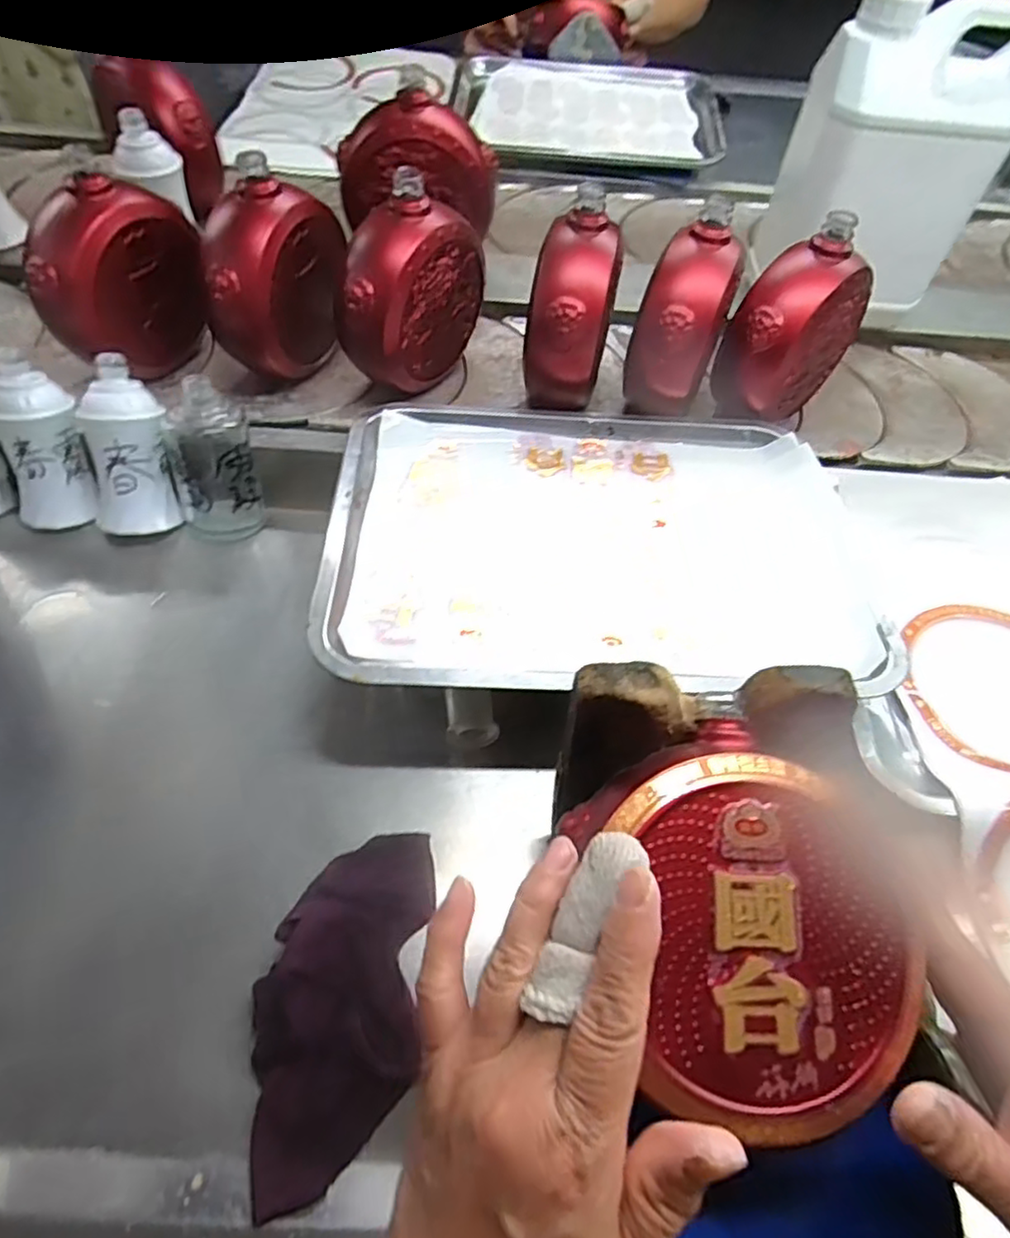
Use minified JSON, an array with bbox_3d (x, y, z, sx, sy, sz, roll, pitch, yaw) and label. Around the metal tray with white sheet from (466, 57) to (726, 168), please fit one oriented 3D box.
[{"bbox_3d":[0.117,-0.673,0.890,0.323,0.042,0.254,5,55,0],"label":"metal tray with white sheet"}]

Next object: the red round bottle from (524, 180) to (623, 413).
[{"bbox_3d":[0.053,-0.243,0.527,0.062,0.152,0.112,11,56,4],"label":"red round bottle"}]

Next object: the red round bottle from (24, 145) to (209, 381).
[{"bbox_3d":[-0.298,-0.265,0.515,0.057,0.136,0.123,21,57,11],"label":"red round bottle"}]

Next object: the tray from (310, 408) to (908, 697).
[{"bbox_3d":[0.061,-0.060,0.448,0.343,0.032,0.258,0,56,-3],"label":"tray"}]

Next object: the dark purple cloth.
[{"bbox_3d":[-0.077,0.176,0.313,0.071,0.056,0.153,5,55,0],"label":"dark purple cloth"}]

